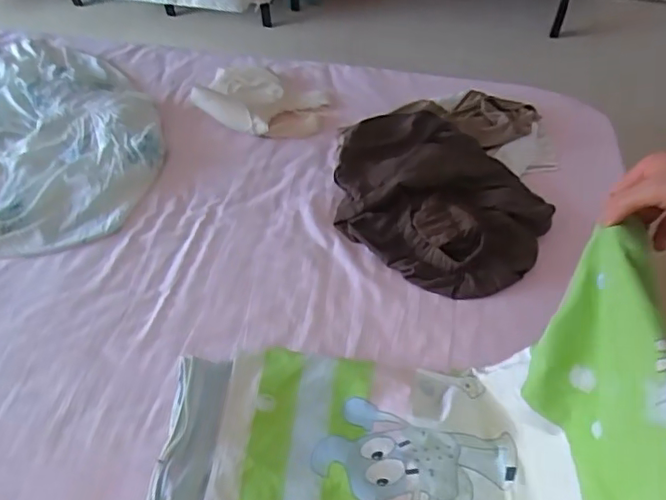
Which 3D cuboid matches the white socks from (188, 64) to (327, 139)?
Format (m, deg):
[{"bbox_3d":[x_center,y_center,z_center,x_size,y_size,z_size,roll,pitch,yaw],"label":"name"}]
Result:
[{"bbox_3d":[-0.132,-0.282,1.072,0.226,0.056,0.159,13,58,9],"label":"white socks"}]

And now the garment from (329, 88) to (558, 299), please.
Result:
[{"bbox_3d":[0.180,-0.117,0.959,0.344,0.058,0.404,2,57,2],"label":"garment"}]

